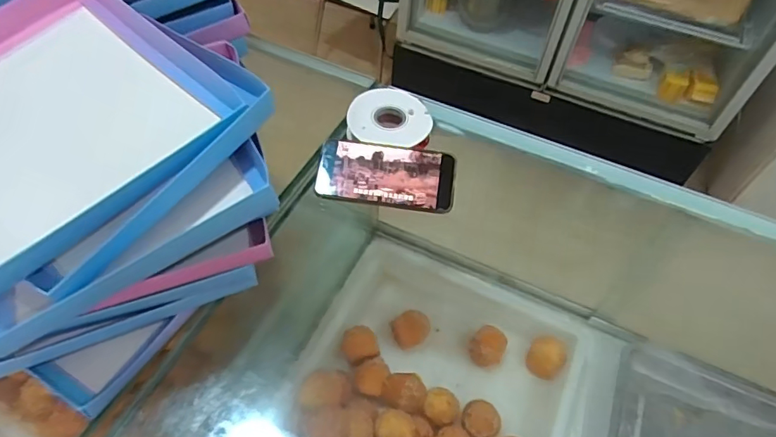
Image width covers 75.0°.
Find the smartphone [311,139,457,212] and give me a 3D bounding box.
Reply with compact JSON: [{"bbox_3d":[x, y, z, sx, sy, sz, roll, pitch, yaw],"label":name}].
[{"bbox_3d":[-0.003,-0.051,0.603,0.162,0.015,0.078,10,71,4],"label":"smartphone"}]

